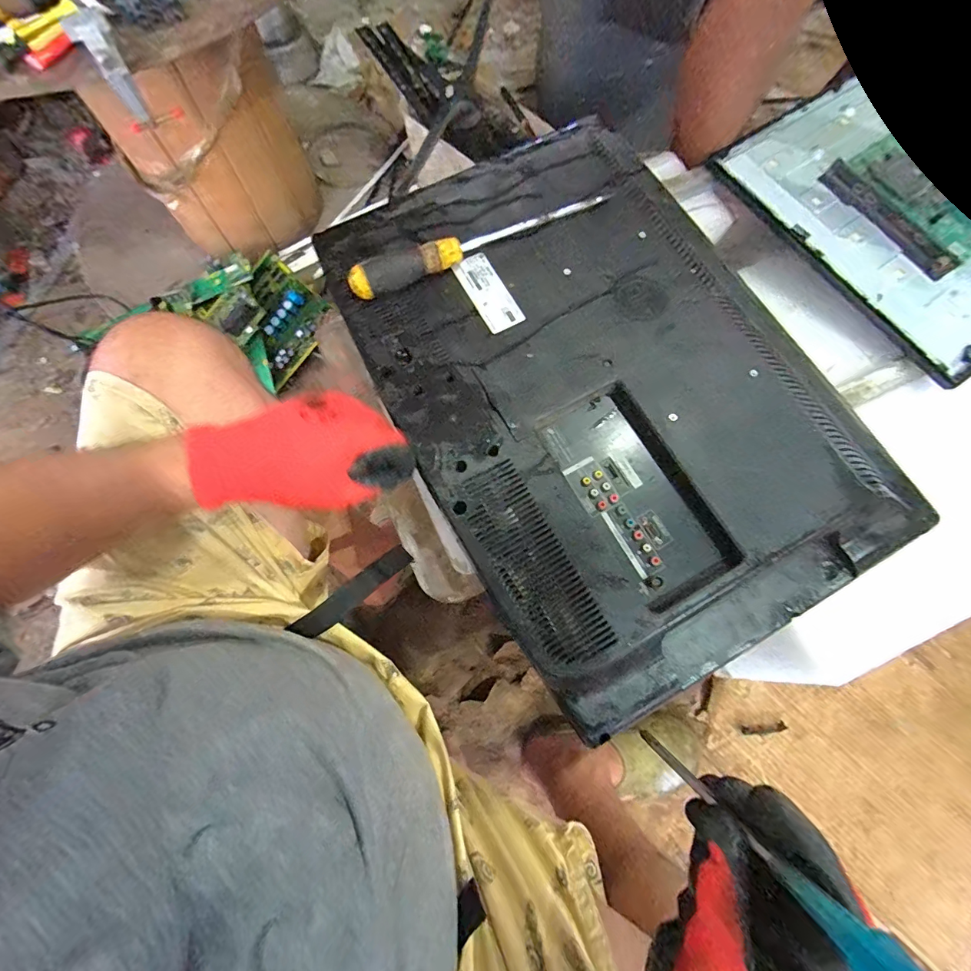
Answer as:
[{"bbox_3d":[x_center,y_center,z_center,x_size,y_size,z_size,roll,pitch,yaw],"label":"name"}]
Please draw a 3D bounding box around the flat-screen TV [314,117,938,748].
[{"bbox_3d":[0.115,-0.115,0.455,0.407,0.048,0.592,-29,76,-7],"label":"flat-screen TV"}]

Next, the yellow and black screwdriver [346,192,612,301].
[{"bbox_3d":[-0.003,-0.271,0.474,0.302,0.034,0.028,-26,76,-6],"label":"yellow and black screwdriver"}]

